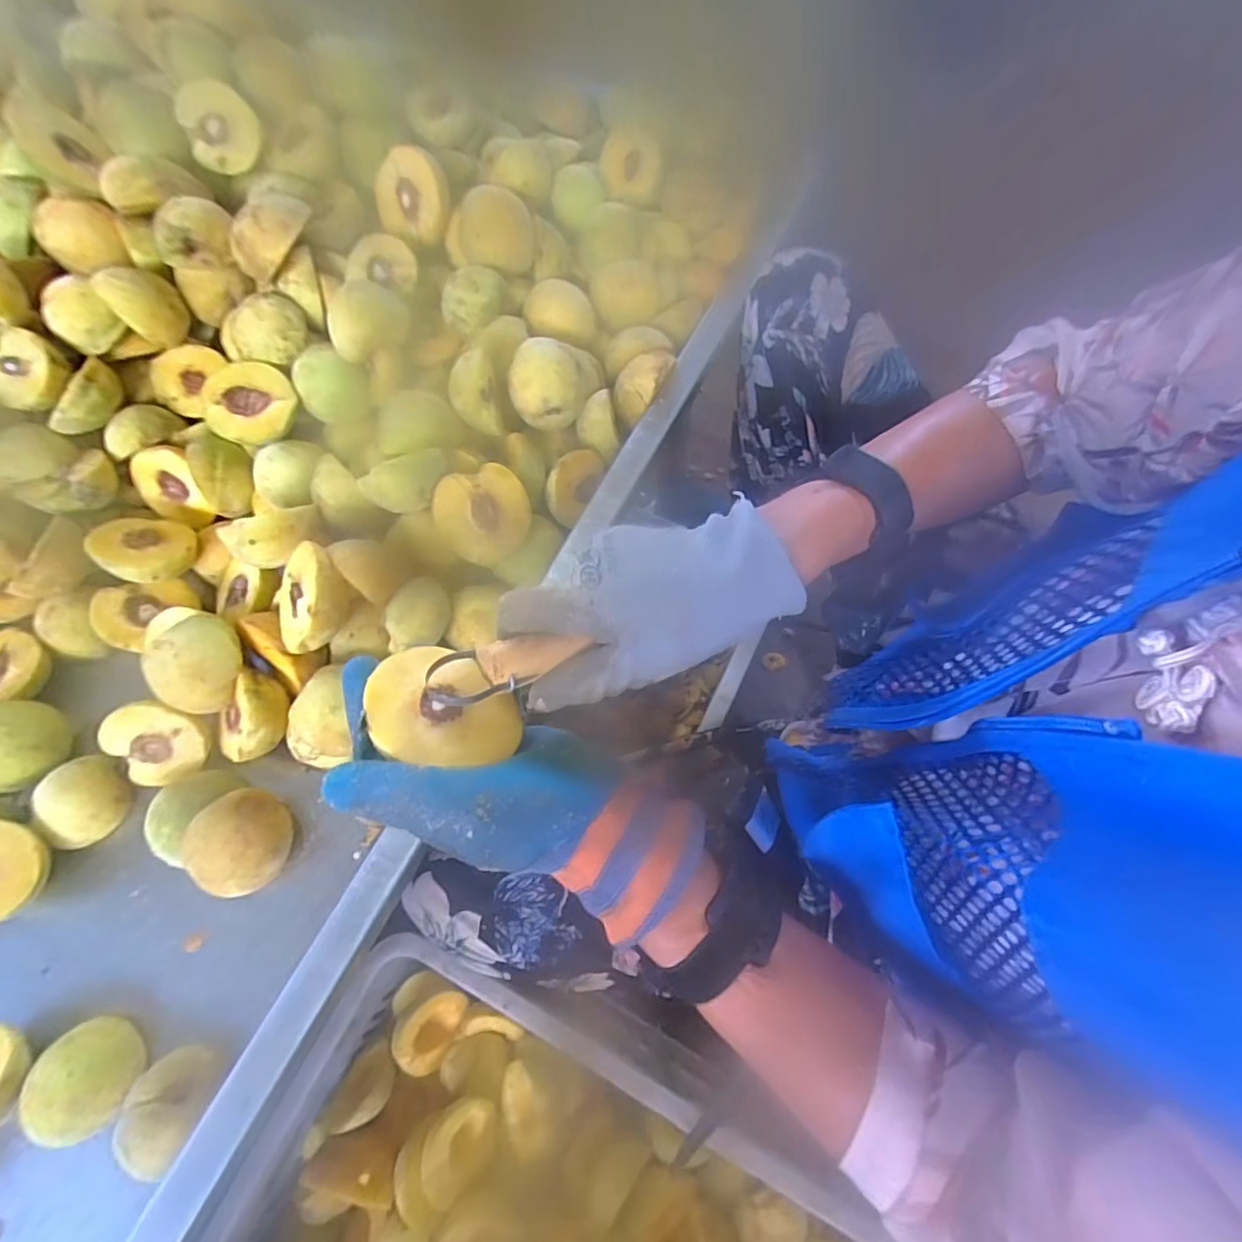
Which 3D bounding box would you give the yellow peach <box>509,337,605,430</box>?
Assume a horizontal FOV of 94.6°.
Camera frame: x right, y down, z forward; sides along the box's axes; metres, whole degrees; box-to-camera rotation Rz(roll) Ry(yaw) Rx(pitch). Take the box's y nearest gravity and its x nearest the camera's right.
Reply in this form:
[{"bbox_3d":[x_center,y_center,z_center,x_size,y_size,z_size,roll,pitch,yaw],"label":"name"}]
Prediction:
[{"bbox_3d":[-0.052,-0.197,0.466,0.061,0.044,0.072,10,68,7],"label":"yellow peach"}]

